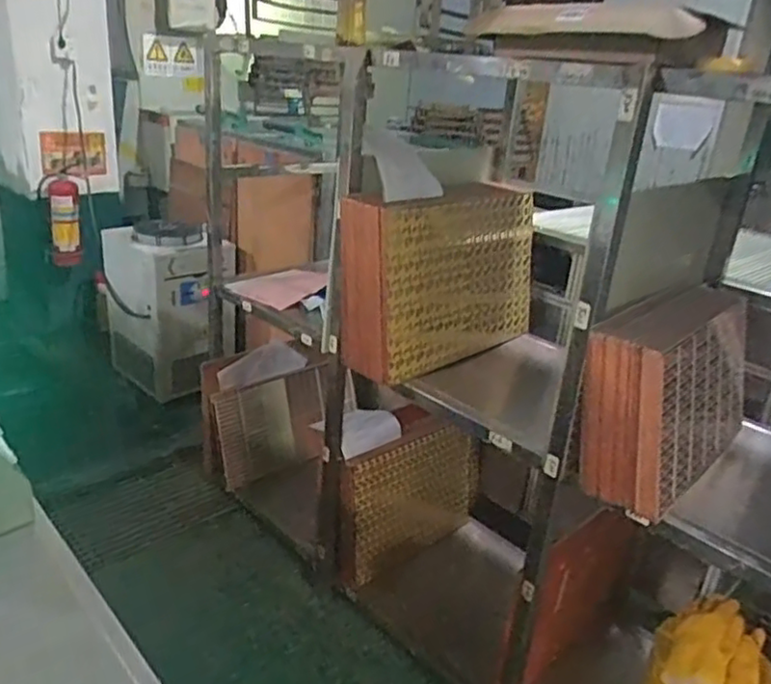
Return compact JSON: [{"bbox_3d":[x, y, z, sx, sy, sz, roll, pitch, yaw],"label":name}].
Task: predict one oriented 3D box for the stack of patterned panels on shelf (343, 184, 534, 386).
[{"bbox_3d":[0.150,-0.176,1.678,0.551,0.407,0.156,-19,29,-40],"label":"stack of patterned panels on shelf"}]

